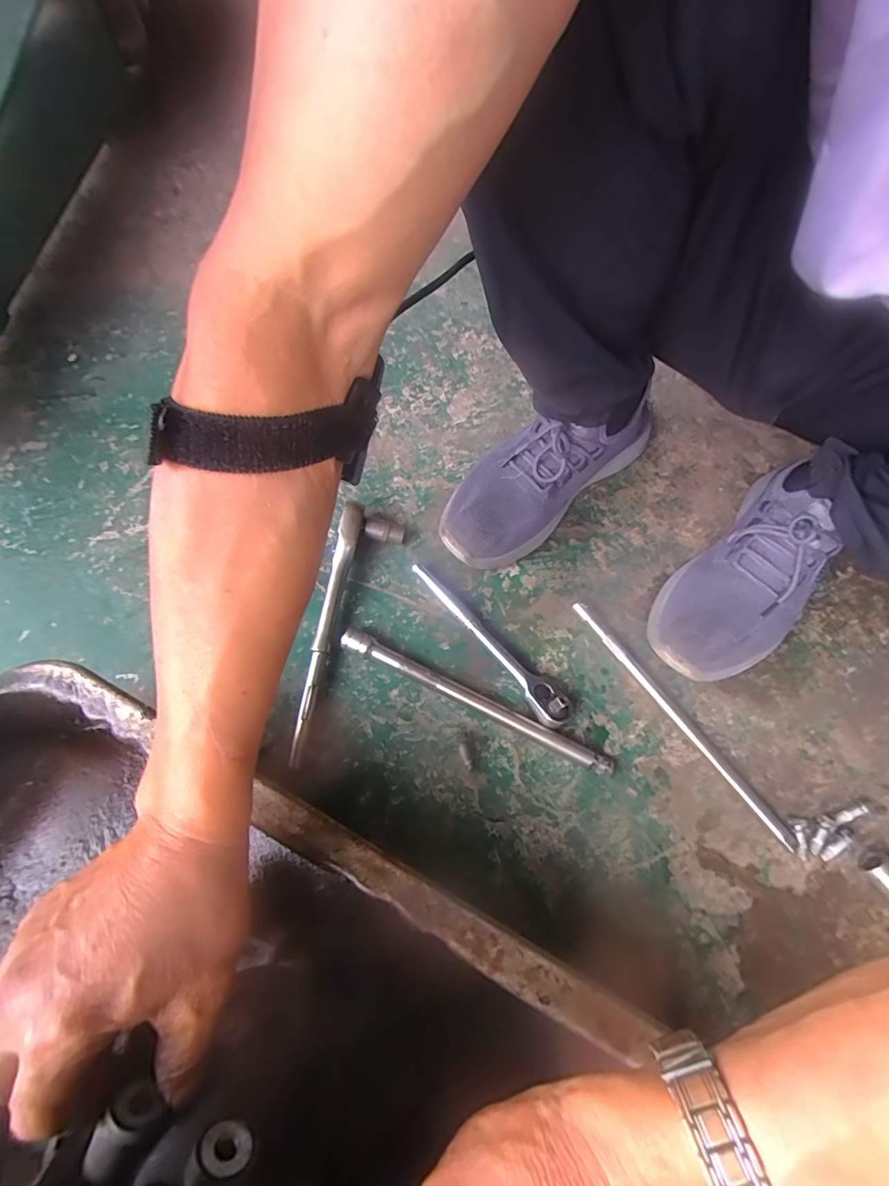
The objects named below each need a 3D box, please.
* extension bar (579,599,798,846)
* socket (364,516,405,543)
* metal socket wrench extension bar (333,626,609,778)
[{"bbox_3d":[0.201,0.103,0.418,0.015,0.016,0.247,-34,71,-15],"label":"extension bar"},{"bbox_3d":[-0.058,-0.060,0.477,0.037,0.020,0.022,20,67,7],"label":"socket"},{"bbox_3d":[0.025,0.092,0.416,0.250,0.018,0.018,24,68,9],"label":"metal socket wrench extension bar"}]

